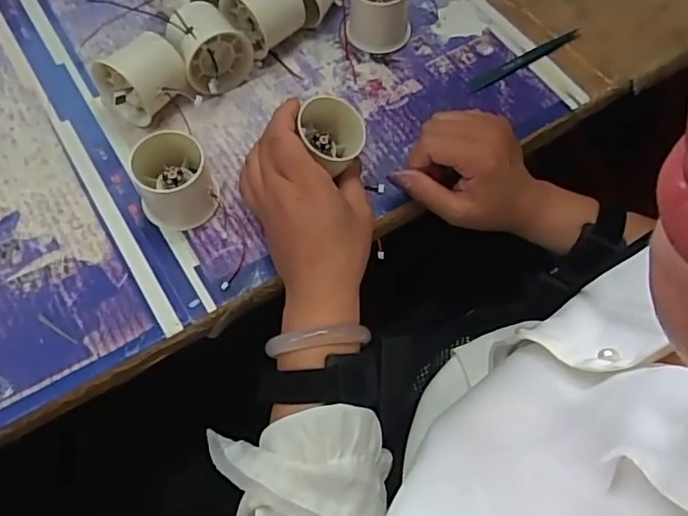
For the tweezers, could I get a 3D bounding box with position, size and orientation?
[{"bbox_3d":[0.162,-0.176,0.516,0.125,0.007,0.012,-27,67,-15],"label":"tweezers"}]

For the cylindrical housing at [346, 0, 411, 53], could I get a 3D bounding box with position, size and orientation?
[{"bbox_3d":[0.031,-0.215,0.502,0.055,0.050,0.050,1,63,-2],"label":"cylindrical housing"}]

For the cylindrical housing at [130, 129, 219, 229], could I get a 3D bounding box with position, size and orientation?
[{"bbox_3d":[-0.122,-0.055,0.420,0.053,0.047,0.051,1,63,-2],"label":"cylindrical housing"}]

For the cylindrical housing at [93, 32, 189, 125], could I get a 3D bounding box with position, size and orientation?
[{"bbox_3d":[-0.157,-0.139,0.456,0.063,0.051,0.050,-31,68,-17],"label":"cylindrical housing"}]

